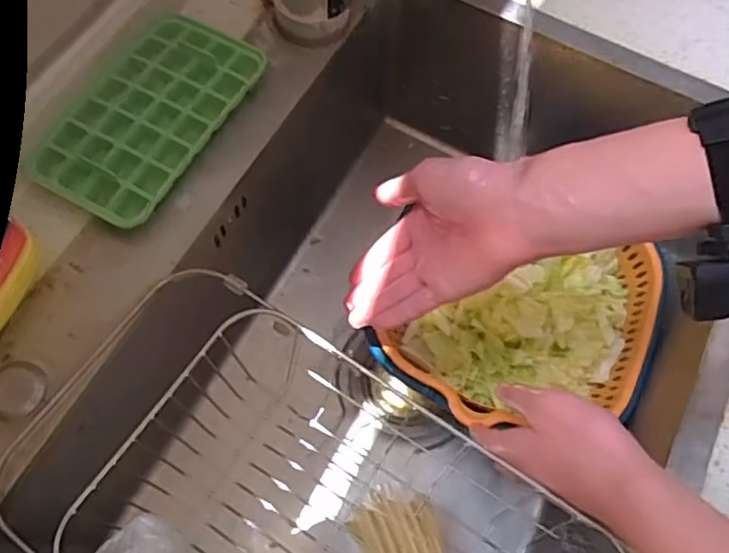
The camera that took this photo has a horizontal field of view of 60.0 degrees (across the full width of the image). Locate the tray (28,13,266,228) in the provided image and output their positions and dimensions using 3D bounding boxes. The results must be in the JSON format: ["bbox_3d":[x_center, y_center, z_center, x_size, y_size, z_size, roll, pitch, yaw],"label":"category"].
[{"bbox_3d":[-0.160,-0.123,0.480,0.098,0.022,0.180,28,67,9],"label":"tray"}]

